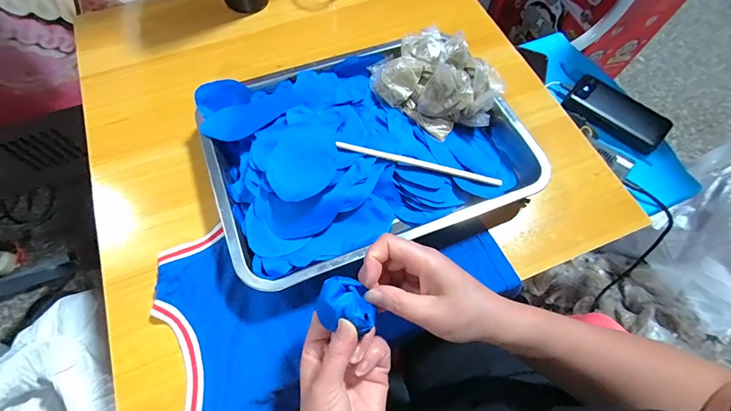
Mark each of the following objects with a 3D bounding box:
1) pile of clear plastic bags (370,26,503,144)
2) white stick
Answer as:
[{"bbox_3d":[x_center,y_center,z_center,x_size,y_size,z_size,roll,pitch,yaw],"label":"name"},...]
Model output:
[{"bbox_3d":[0.084,-0.159,0.421,0.163,0.042,0.118,31,69,11],"label":"pile of clear plastic bags"},{"bbox_3d":[0.063,-0.044,0.383,0.192,0.006,0.008,12,66,-12],"label":"white stick"}]

